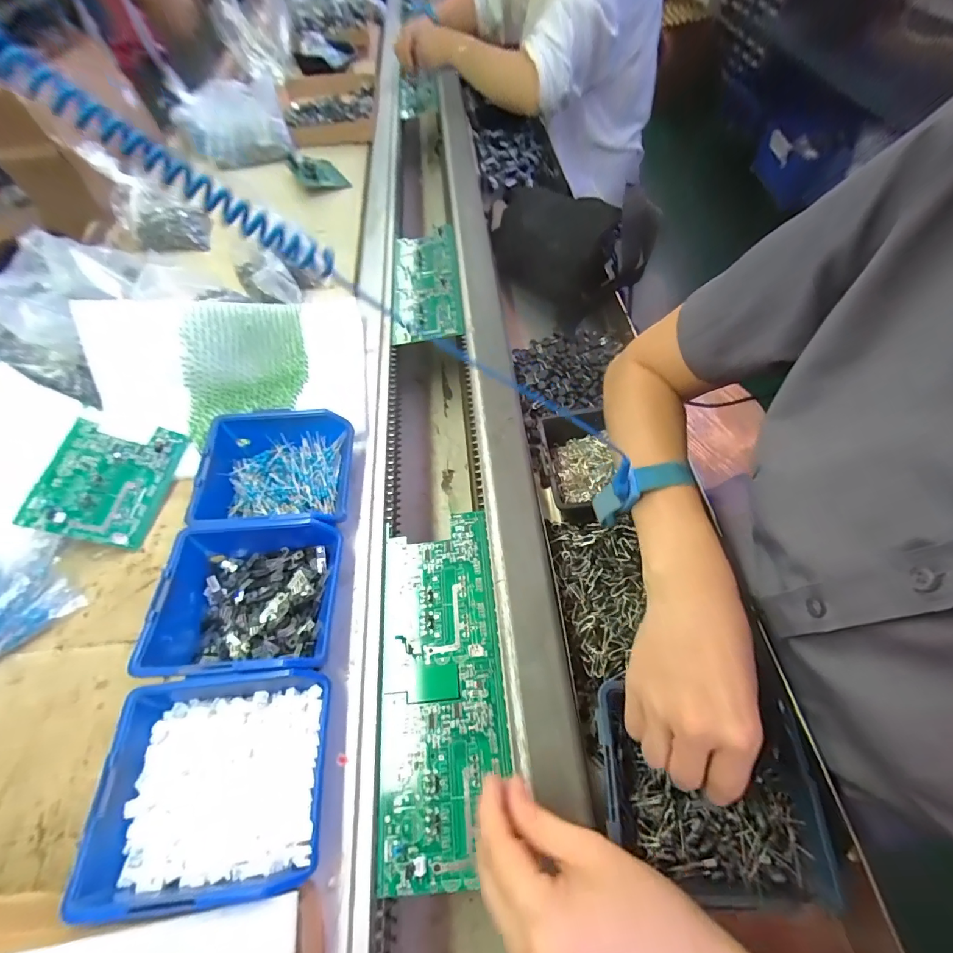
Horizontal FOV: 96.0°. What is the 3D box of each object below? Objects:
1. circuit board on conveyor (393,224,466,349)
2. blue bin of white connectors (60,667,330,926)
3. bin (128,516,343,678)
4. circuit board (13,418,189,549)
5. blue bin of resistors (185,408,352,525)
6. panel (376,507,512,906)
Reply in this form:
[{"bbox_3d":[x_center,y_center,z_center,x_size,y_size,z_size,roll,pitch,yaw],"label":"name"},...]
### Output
[{"bbox_3d":[-0.075,-0.288,0.632,0.096,0.019,0.253,-6,57,0],"label":"circuit board on conveyor"},{"bbox_3d":[-0.166,0.199,0.284,0.129,0.050,0.118,-7,58,0],"label":"blue bin of white connectors"},{"bbox_3d":[-0.189,0.100,0.354,0.140,0.055,0.121,-5,58,1],"label":"bin"},{"bbox_3d":[-0.369,0.000,0.434,0.094,0.007,0.129,22,59,-28],"label":"circuit board"},{"bbox_3d":[-0.191,-0.003,0.416,0.129,0.049,0.120,-5,58,1],"label":"blue bin of resistors"},{"bbox_3d":[-0.028,0.153,0.342,0.095,0.007,0.256,-6,57,0],"label":"panel"}]

